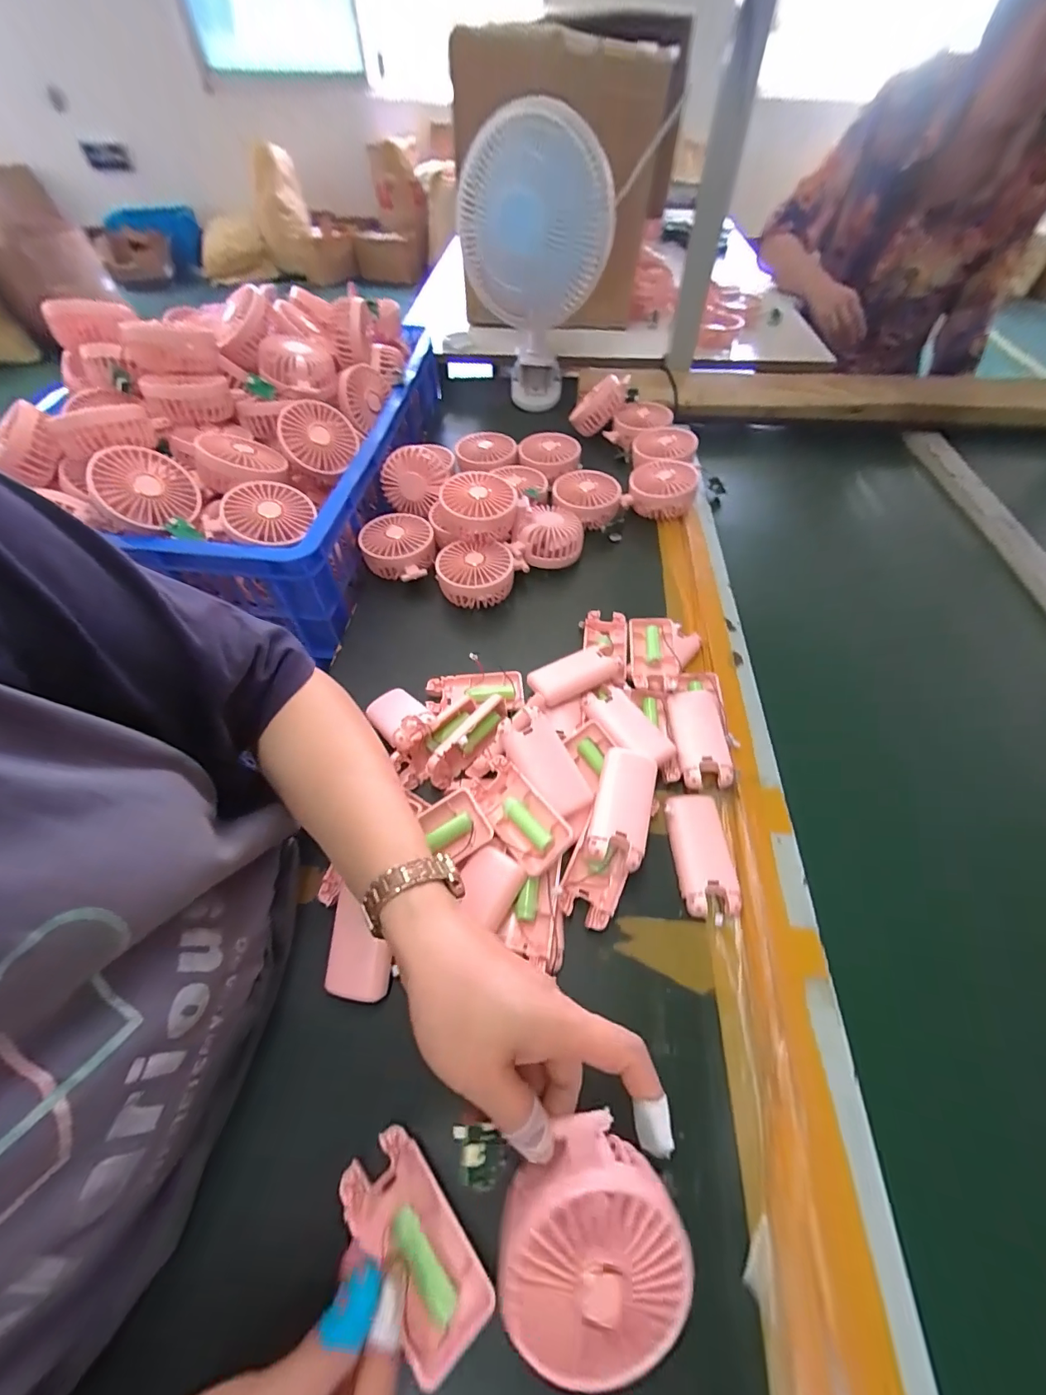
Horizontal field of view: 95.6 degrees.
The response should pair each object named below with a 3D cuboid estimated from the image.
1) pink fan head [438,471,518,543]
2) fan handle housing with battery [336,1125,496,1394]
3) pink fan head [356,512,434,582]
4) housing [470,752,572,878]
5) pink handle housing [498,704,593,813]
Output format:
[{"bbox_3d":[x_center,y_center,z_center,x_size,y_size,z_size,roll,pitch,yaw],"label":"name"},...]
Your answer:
[{"bbox_3d":[-0.052,-0.226,0.568,0.088,0.051,0.082,-1,54,0],"label":"pink fan head"},{"bbox_3d":[-0.060,0.294,0.255,0.045,0.023,0.095,-37,60,-24],"label":"fan handle housing with battery"},{"bbox_3d":[-0.153,-0.184,0.581,0.082,0.040,0.085,5,54,4],"label":"pink fan head"},{"bbox_3d":[-0.003,0.089,0.373,0.046,0.017,0.094,-45,55,3],"label":"housing"},{"bbox_3d":[0.020,0.052,0.392,0.044,0.016,0.094,-35,79,-22],"label":"pink handle housing"}]

